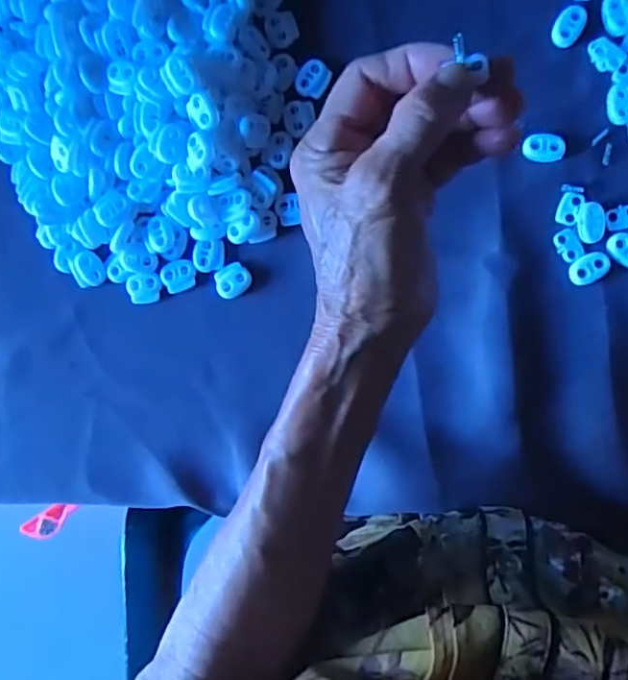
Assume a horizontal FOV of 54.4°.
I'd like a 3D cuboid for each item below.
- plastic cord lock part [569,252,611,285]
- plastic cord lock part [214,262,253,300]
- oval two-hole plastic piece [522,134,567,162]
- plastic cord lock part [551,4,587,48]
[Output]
[{"bbox_3d":[0.155,-0.040,0.342,0.022,0.004,0.015,-33,87,7],"label":"plastic cord lock part"},{"bbox_3d":[-0.049,-0.036,0.370,0.021,0.005,0.019,-29,88,8],"label":"plastic cord lock part"},{"bbox_3d":[0.130,-0.108,0.345,0.022,0.006,0.015,1,92,8],"label":"oval two-hole plastic piece"},{"bbox_3d":[0.144,-0.177,0.345,0.015,0.004,0.023,34,96,6],"label":"plastic cord lock part"}]

